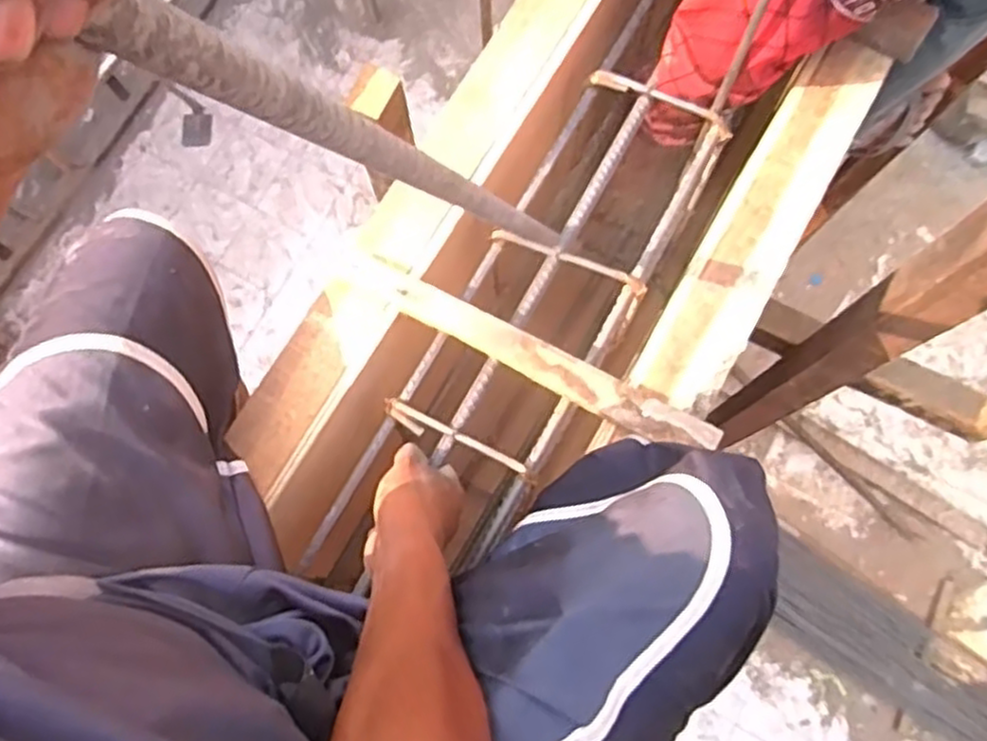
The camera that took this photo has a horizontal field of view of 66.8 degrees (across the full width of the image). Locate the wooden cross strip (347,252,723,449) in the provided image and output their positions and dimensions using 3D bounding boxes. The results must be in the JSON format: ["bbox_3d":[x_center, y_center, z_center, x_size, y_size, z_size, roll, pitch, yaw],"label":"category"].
[{"bbox_3d":[0.023,-0.015,0.616,0.333,0.023,0.035,27,78,8],"label":"wooden cross strip"}]

